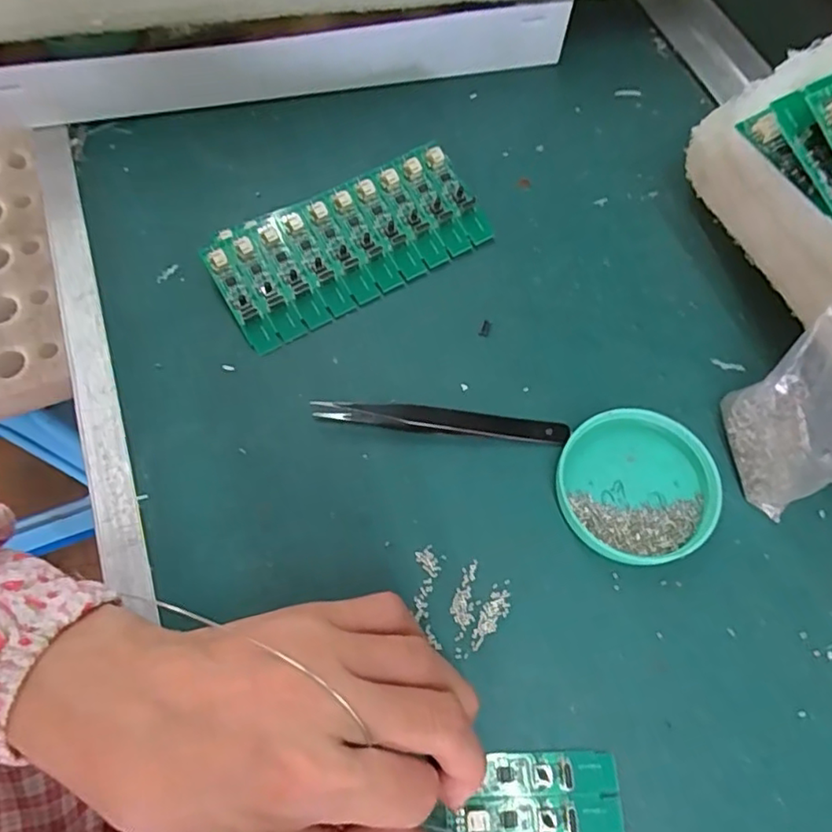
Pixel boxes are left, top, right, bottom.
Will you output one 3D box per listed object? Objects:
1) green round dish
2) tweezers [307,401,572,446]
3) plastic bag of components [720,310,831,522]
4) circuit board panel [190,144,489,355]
[{"bbox_3d":[0.095,0.030,0.260,0.063,0.016,0.064,0,66,1],"label":"green round dish"},{"bbox_3d":[0.011,0.002,0.275,0.116,0.010,0.011,4,66,2],"label":"tweezers"},{"bbox_3d":[0.155,0.001,0.239,0.028,0.078,0.062,-13,67,-5],"label":"plastic bag of components"},{"bbox_3d":[-0.035,-0.090,0.311,0.136,0.007,0.067,-27,86,-10],"label":"circuit board panel"}]

